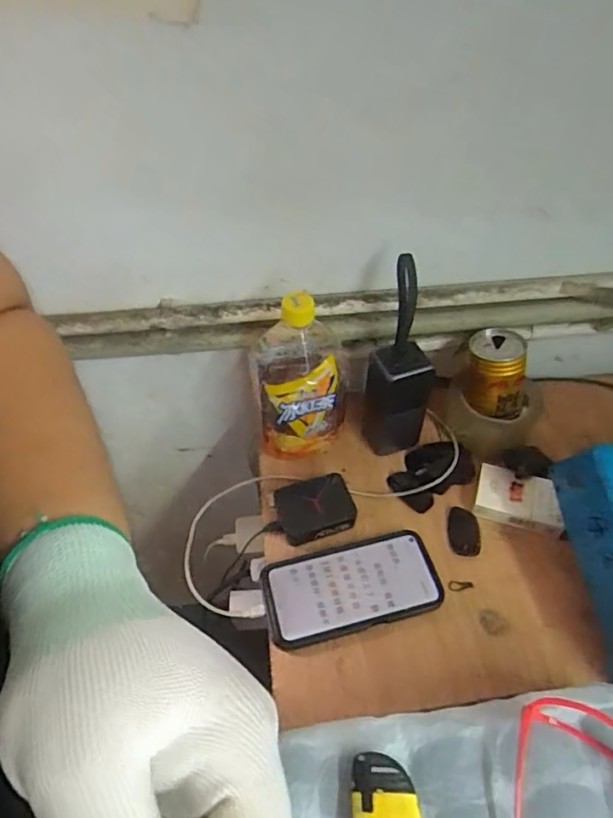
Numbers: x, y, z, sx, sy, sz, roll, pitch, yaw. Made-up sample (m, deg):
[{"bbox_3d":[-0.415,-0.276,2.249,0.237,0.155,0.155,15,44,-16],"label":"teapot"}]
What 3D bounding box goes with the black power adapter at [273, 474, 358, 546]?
[{"bbox_3d":[0.009,0.103,0.569,0.077,0.028,0.059,-13,50,-10],"label":"black power adapter"}]

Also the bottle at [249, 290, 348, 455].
[{"bbox_3d":[-0.006,-0.035,0.577,0.092,0.194,0.095,1,50,2],"label":"bottle"}]

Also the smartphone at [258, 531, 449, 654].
[{"bbox_3d":[0.044,0.170,0.532,0.165,0.015,0.084,-12,50,-9],"label":"smartphone"}]

